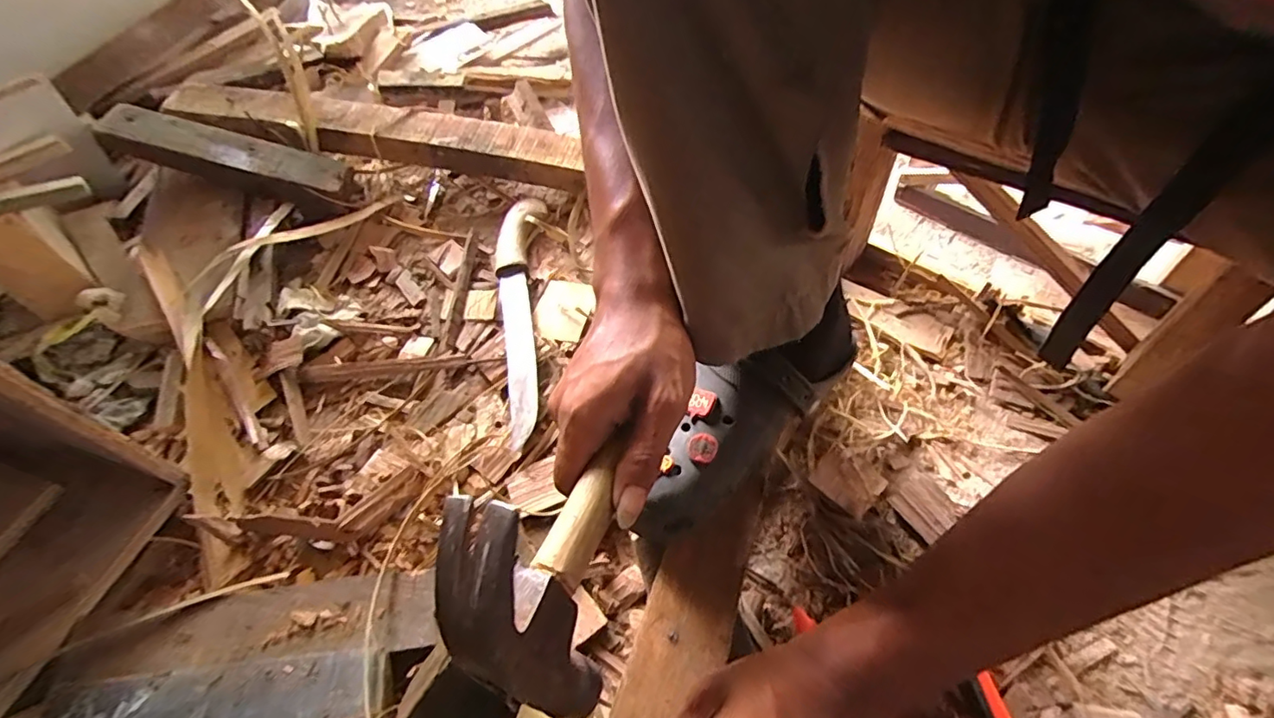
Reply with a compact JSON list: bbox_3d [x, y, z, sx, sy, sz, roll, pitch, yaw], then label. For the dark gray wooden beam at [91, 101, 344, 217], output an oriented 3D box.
[{"bbox_3d":[-0.527,-0.263,0.734,0.285,0.056,0.081,15,53,-13],"label":"dark gray wooden beam"}]

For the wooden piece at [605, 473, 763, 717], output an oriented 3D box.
[{"bbox_3d":[0.027,0.180,0.351,0.062,0.011,0.242,18,53,17],"label":"wooden piece"}]

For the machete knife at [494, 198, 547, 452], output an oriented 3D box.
[{"bbox_3d":[-0.137,-0.058,0.643,0.057,0.029,0.347,-6,53,2],"label":"machete knife"}]

